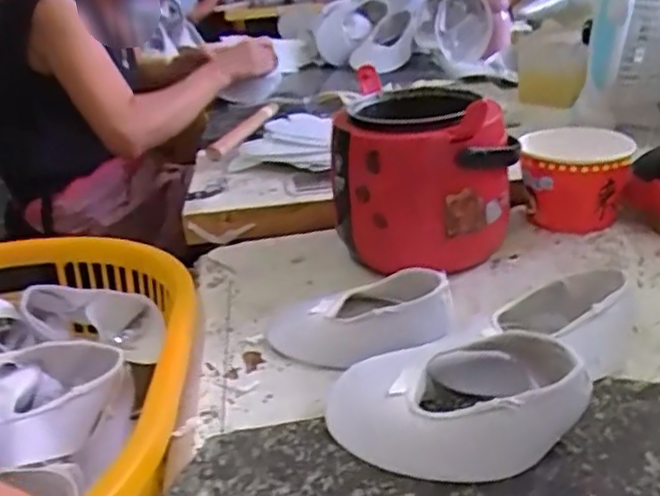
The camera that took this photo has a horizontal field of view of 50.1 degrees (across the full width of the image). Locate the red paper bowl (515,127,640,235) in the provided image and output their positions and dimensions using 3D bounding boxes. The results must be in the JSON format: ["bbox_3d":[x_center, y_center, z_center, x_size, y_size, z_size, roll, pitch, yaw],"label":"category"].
[{"bbox_3d":[0.286,-0.081,0.825,0.120,0.092,0.102,4,27,20],"label":"red paper bowl"}]

